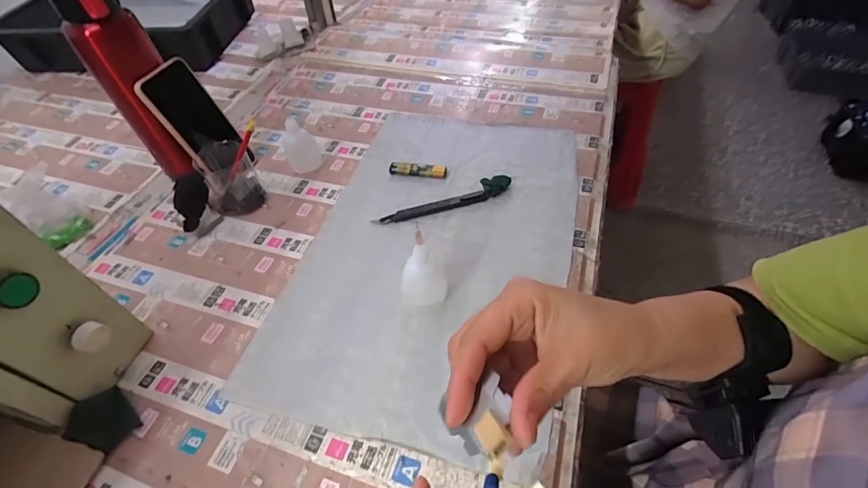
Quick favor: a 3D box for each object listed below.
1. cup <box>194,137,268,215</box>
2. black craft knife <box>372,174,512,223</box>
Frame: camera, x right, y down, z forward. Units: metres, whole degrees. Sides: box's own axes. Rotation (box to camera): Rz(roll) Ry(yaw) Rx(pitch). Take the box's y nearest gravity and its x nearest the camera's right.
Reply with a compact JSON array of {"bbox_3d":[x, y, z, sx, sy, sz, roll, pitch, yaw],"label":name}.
[{"bbox_3d":[-0.275,-0.090,0.543,0.070,0.078,0.072,-2,50,2],"label":"cup"},{"bbox_3d":[0.013,-0.057,0.524,0.181,0.021,0.024,-15,50,-9],"label":"black craft knife"}]

